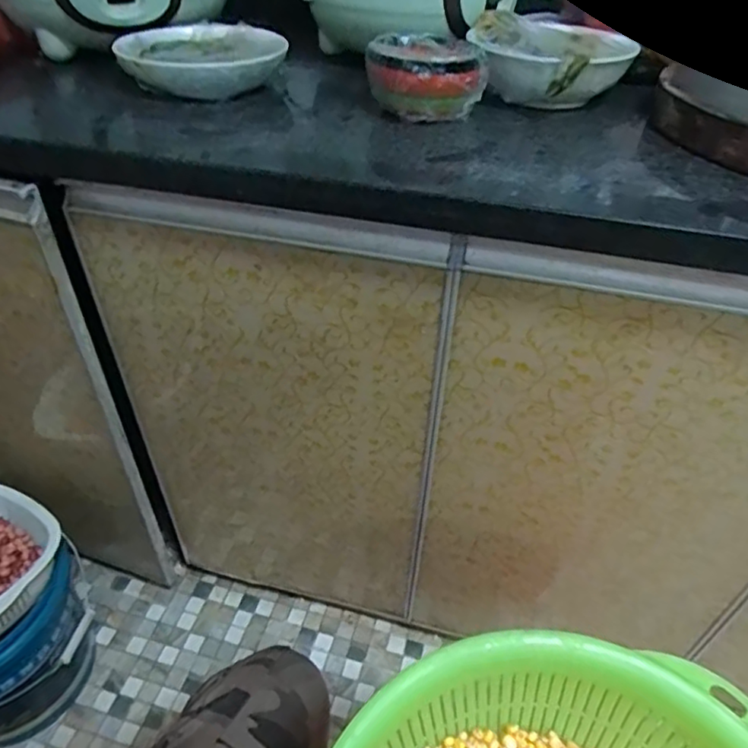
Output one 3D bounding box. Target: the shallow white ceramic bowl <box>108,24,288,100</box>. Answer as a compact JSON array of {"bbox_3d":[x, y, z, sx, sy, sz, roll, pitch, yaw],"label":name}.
[{"bbox_3d":[-0.188,-0.351,0.655,0.164,0.045,0.171,0,40,0],"label":"shallow white ceramic bowl"}]

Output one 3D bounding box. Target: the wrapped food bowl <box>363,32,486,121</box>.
[{"bbox_3d":[0.050,-0.303,0.599,0.107,0.055,0.128,-4,42,-6],"label":"wrapped food bowl"}]

